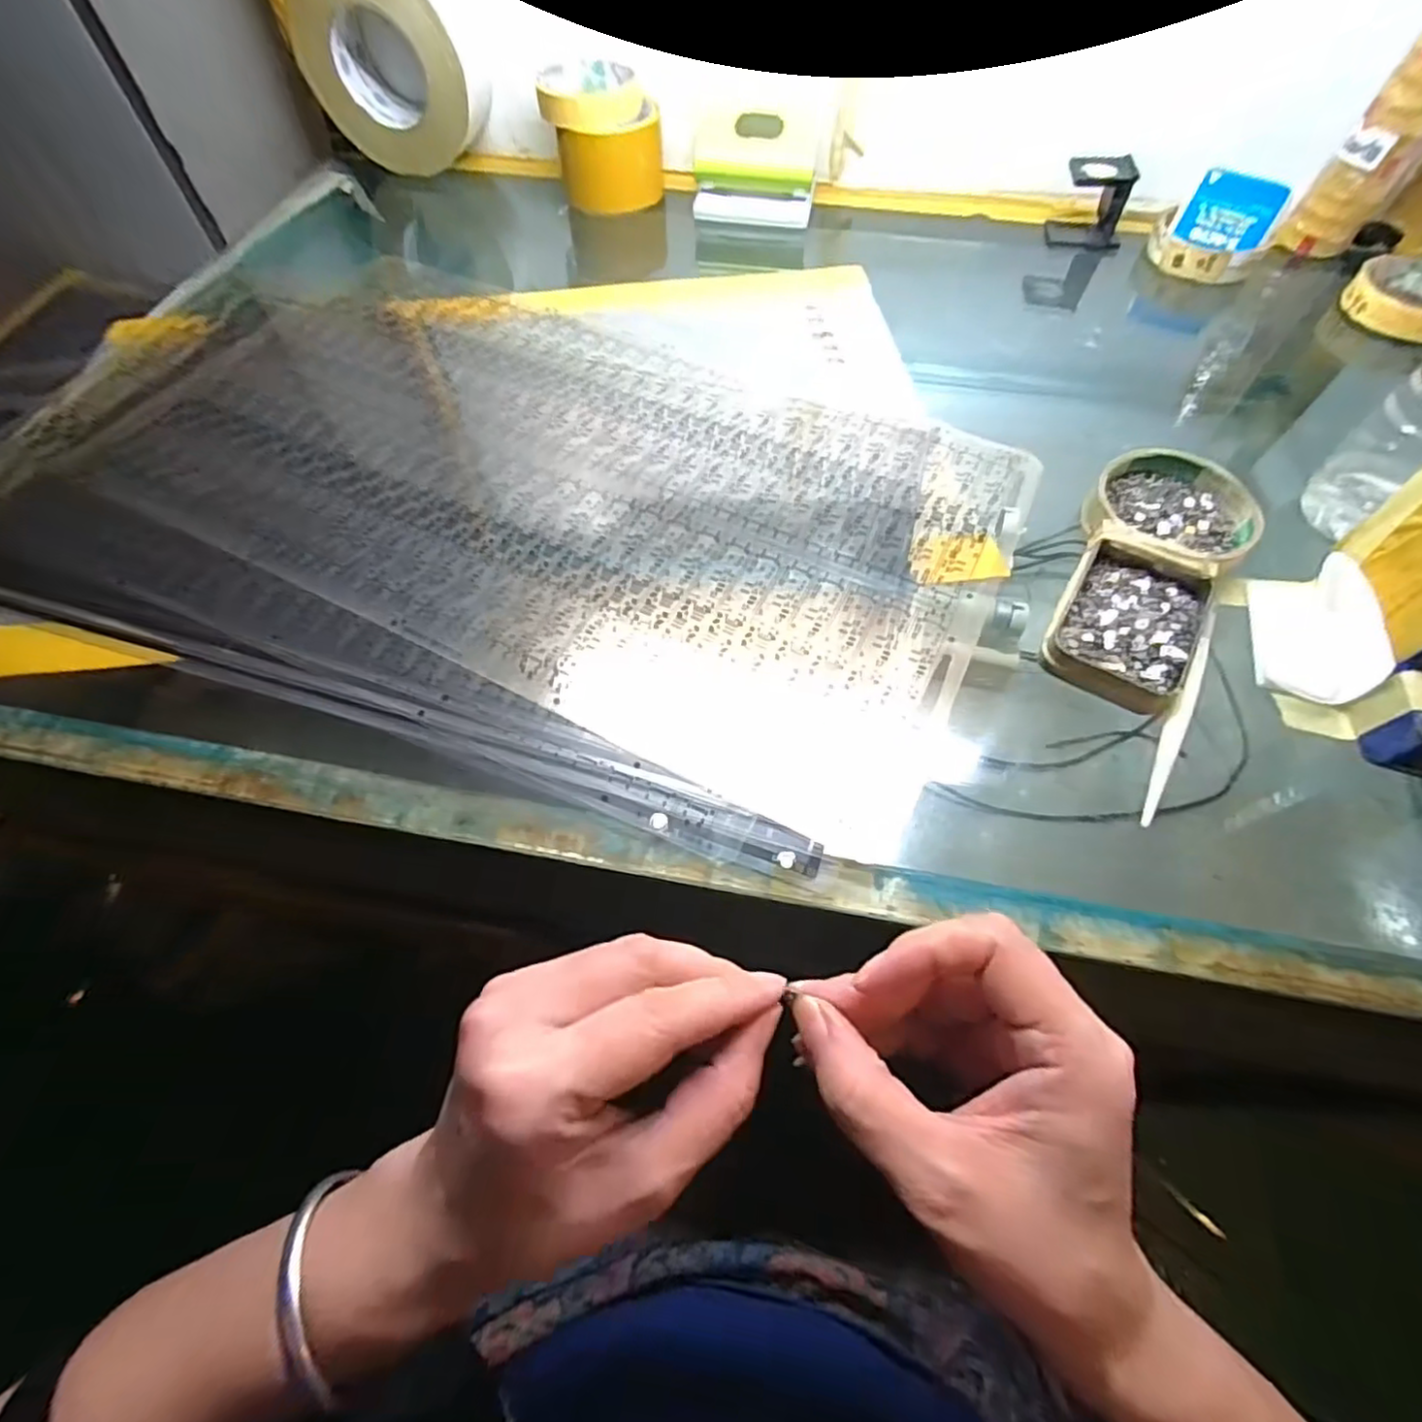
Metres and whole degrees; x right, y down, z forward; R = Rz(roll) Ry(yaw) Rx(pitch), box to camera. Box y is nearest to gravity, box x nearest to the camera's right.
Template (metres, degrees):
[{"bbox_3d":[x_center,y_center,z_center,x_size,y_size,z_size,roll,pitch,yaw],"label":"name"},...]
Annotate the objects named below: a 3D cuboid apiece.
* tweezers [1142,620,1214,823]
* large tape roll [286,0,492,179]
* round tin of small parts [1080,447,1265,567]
[{"bbox_3d":[0.217,0.002,0.297,0.008,0.009,0.123,30,64,16],"label":"tweezers"},{"bbox_3d":[-0.262,-0.537,0.534,0.135,0.122,0.068,11,60,6],"label":"large tape roll"},{"bbox_3d":[0.253,-0.110,0.350,0.081,0.016,0.077,0,59,0],"label":"round tin of small parts"}]

